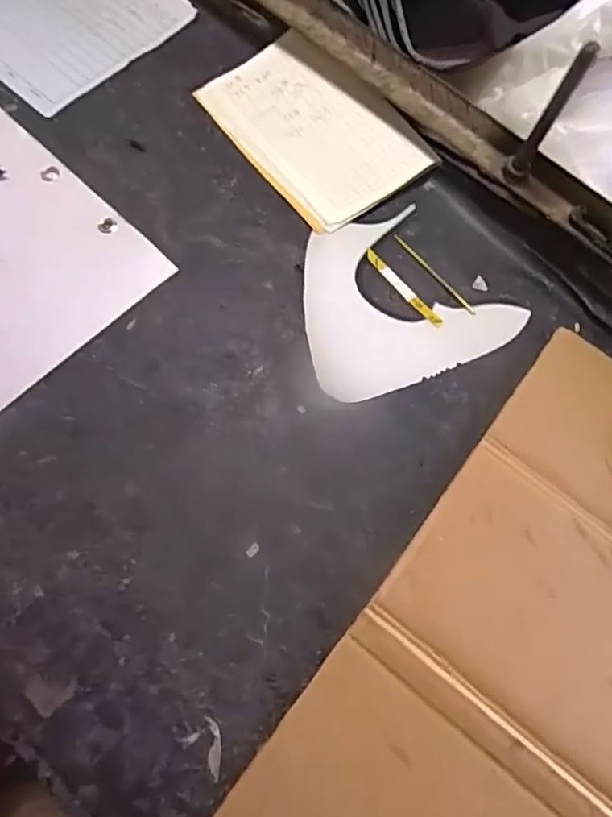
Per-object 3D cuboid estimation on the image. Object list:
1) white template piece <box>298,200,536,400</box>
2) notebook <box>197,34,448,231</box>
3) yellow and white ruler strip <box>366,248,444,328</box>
[{"bbox_3d":[0.081,-0.102,0.471,0.185,0.005,0.162,-18,73,-11],"label":"white template piece"},{"bbox_3d":[0.007,-0.278,0.527,0.143,0.022,0.212,-38,75,-8],"label":"notebook"},{"bbox_3d":[0.086,-0.107,0.475,0.009,0.004,0.095,-36,77,-16],"label":"yellow and white ruler strip"}]

